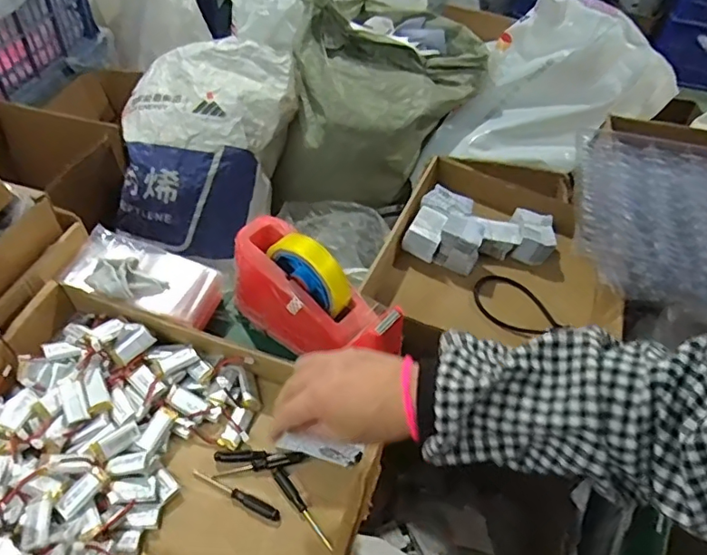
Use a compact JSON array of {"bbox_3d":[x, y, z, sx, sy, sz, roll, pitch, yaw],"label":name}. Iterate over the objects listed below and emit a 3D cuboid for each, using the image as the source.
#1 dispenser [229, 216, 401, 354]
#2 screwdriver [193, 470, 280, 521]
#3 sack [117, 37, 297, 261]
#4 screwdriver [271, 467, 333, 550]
[{"bbox_3d":[-0.043,0.027,0.555,0.197,0.107,0.073,39,57,23],"label":"dispenser"},{"bbox_3d":[-0.107,0.197,0.492,0.089,0.008,0.013,22,52,11],"label":"screwdriver"},{"bbox_3d":[-0.356,-0.304,1.314,0.367,0.260,0.483,10,88,-7],"label":"sack"},{"bbox_3d":[-0.047,0.207,0.487,0.011,0.009,0.086,-27,59,-25],"label":"screwdriver"}]

